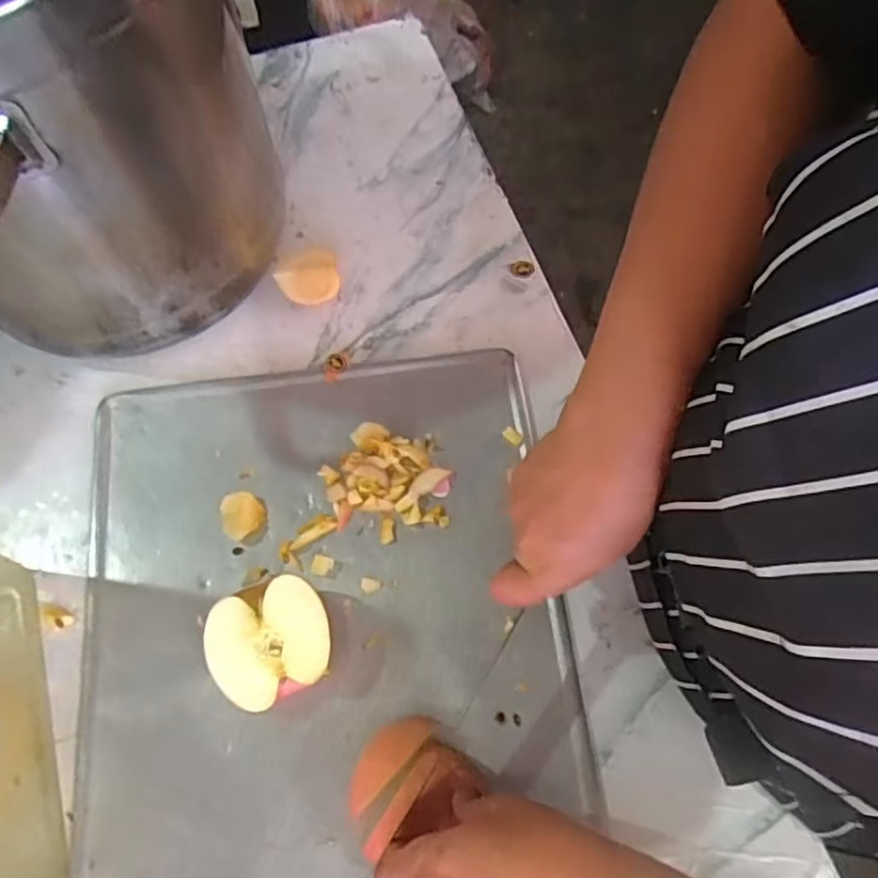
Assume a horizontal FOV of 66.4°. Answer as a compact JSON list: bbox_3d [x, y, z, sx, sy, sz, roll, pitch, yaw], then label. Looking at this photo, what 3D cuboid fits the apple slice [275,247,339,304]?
[{"bbox_3d":[-0.108,-0.134,0.556,0.049,0.015,0.051,-13,70,-4],"label":"apple slice"}]

